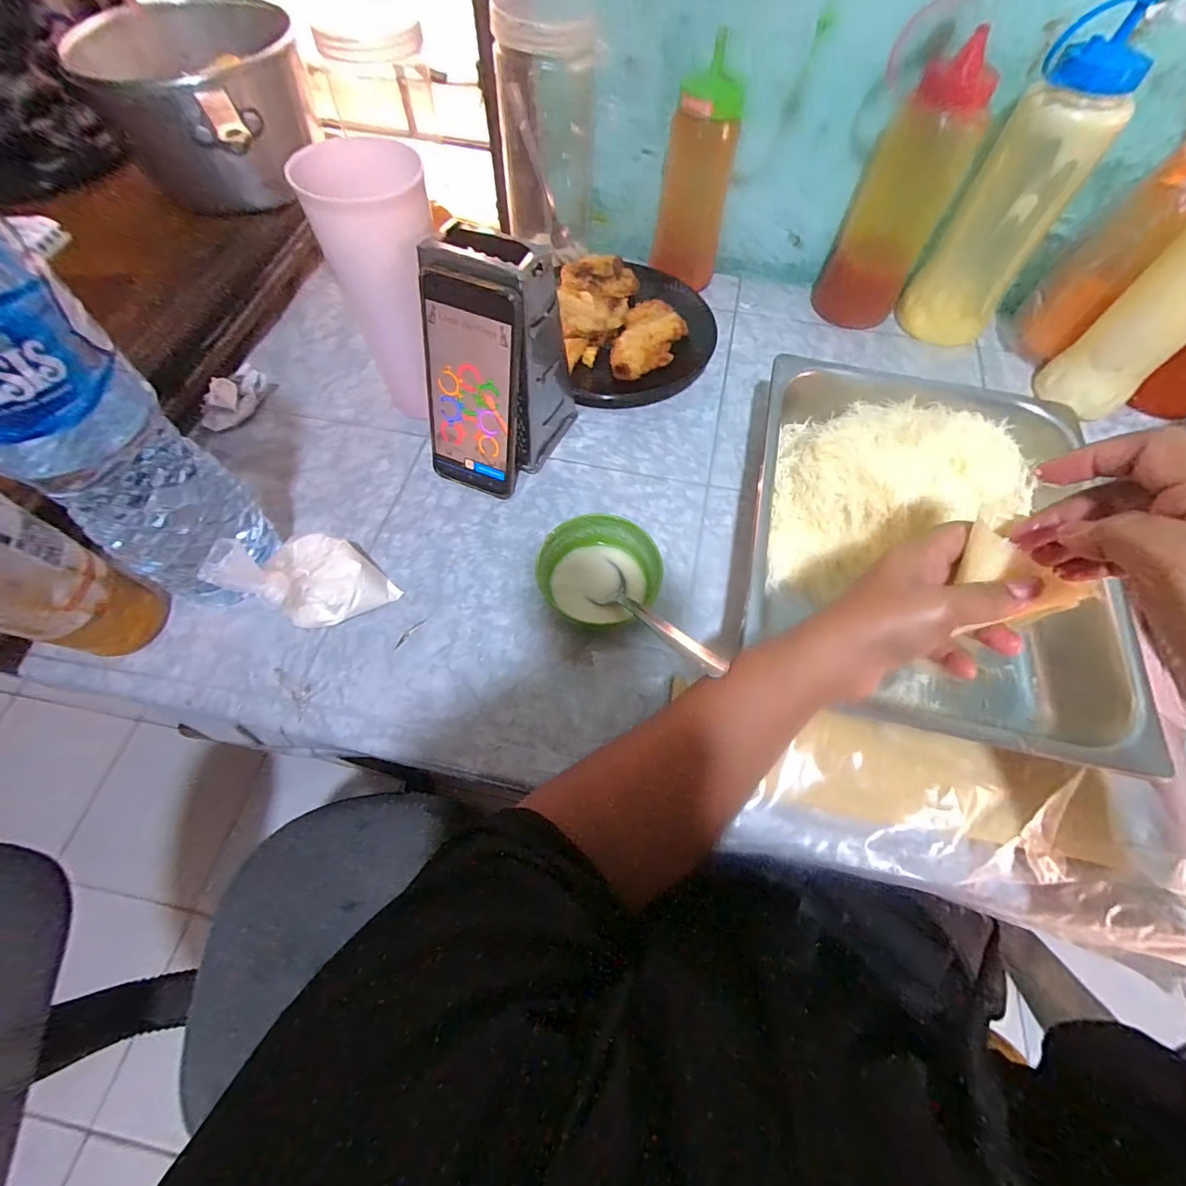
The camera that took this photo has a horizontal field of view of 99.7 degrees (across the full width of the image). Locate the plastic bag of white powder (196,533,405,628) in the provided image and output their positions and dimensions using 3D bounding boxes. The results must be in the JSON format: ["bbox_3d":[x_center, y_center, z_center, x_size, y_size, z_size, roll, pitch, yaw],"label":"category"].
[{"bbox_3d":[-0.211,-0.012,0.373,0.080,0.078,0.085,32,67,14],"label":"plastic bag of white powder"}]

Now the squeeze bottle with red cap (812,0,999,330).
[{"bbox_3d":[0.296,-0.384,0.488,0.075,0.220,0.071,-18,65,-10],"label":"squeeze bottle with red cap"}]

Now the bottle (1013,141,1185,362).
[{"bbox_3d":[0.491,-0.329,0.458,0.061,0.222,0.073,-27,67,-14],"label":"bottle"}]

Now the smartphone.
[{"bbox_3d":[-0.098,-0.158,0.405,0.078,0.170,0.011,22,45,8],"label":"smartphone"}]

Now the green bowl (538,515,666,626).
[{"bbox_3d":[0.006,-0.016,0.397,0.088,0.042,0.081,0,63,-1],"label":"green bowl"}]

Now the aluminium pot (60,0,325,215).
[{"bbox_3d":[-0.344,-0.460,0.470,0.151,0.093,0.178,7,62,4],"label":"aluminium pot"}]

